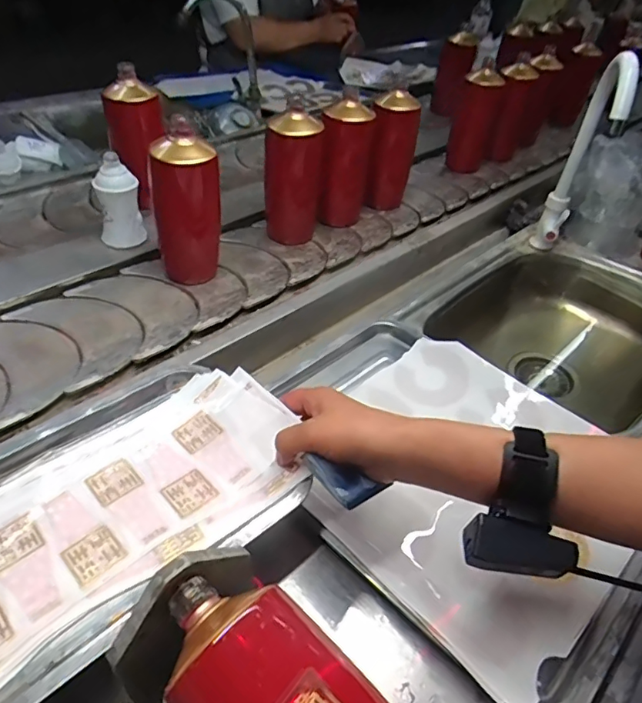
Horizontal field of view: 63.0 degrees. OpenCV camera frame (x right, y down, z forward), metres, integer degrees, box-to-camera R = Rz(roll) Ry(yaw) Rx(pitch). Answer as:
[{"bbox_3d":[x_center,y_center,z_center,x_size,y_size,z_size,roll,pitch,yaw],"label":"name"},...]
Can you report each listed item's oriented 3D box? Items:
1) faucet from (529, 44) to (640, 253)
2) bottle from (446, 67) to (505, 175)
[{"bbox_3d":[0.365,-0.249,0.748,0.043,0.321,0.199,19,44,14],"label":"faucet"},{"bbox_3d":[0.294,-0.445,1.006,0.077,0.178,0.060,16,45,4],"label":"bottle"}]

